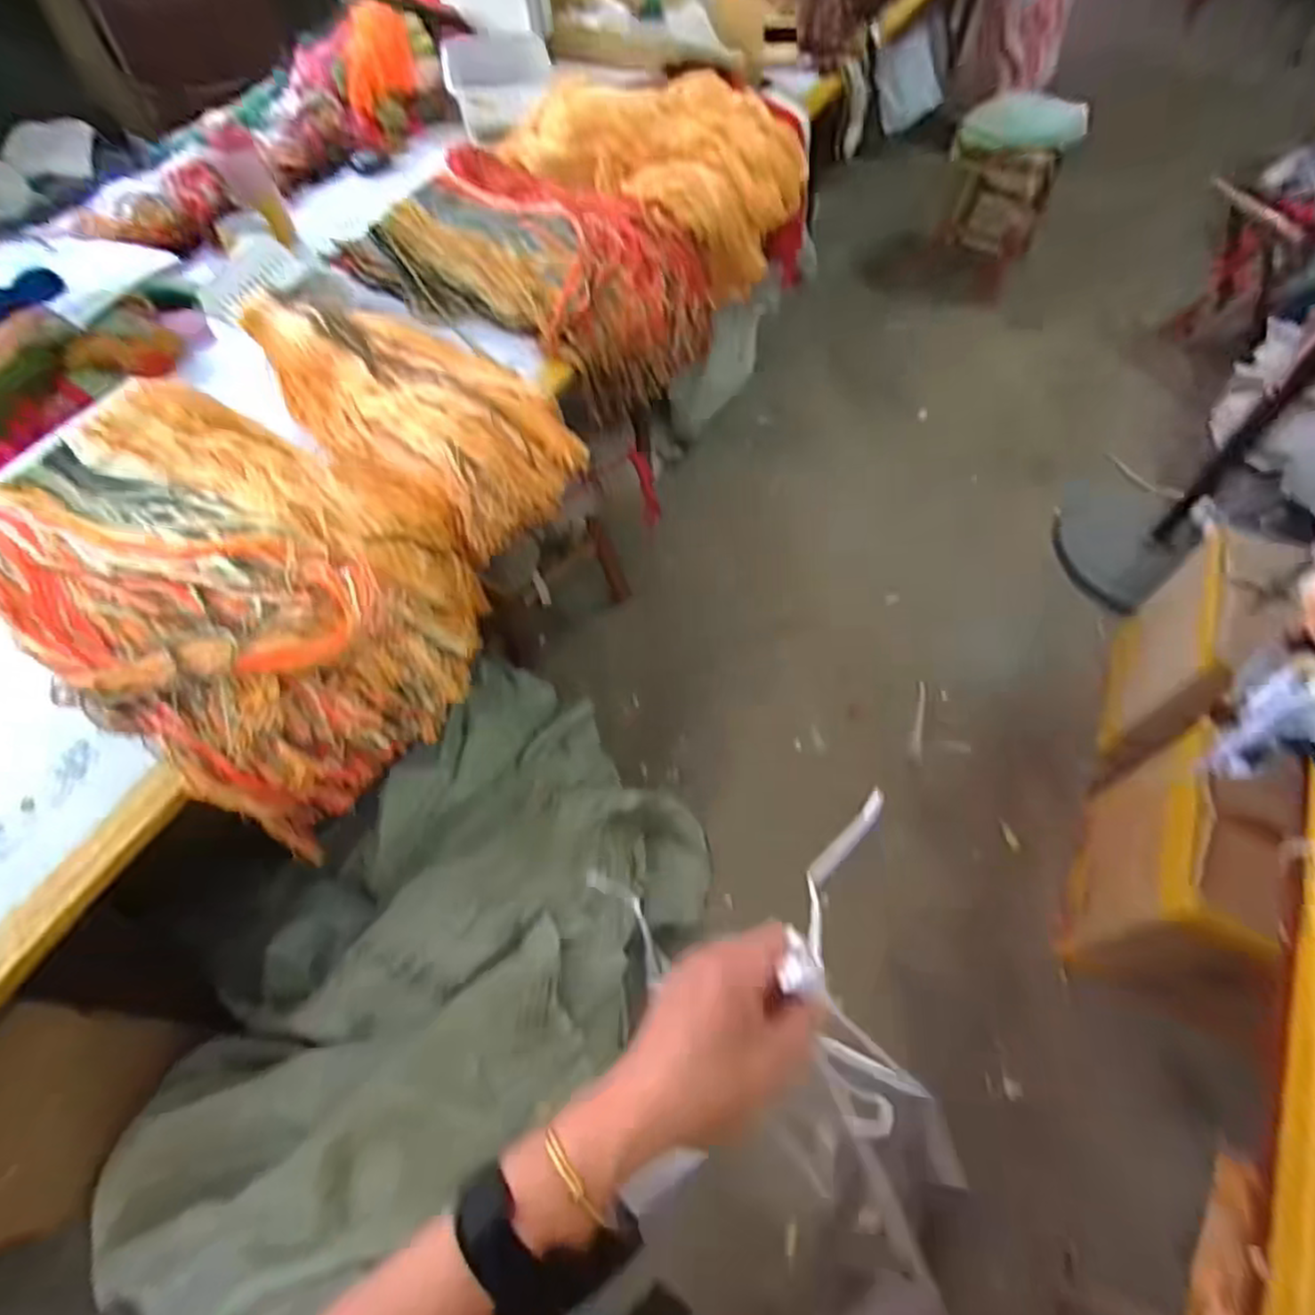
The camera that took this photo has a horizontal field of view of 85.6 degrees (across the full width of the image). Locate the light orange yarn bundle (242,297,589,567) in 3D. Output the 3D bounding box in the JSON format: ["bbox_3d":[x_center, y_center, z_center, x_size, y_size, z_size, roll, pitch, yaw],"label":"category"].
[{"bbox_3d":[-0.344,-0.355,0.985,0.484,0.138,0.236,35,64,19],"label":"light orange yarn bundle"}]

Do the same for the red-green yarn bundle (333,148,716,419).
[{"bbox_3d":[-0.192,-0.633,1.183,0.572,0.201,0.335,27,62,16],"label":"red-green yarn bundle"}]

